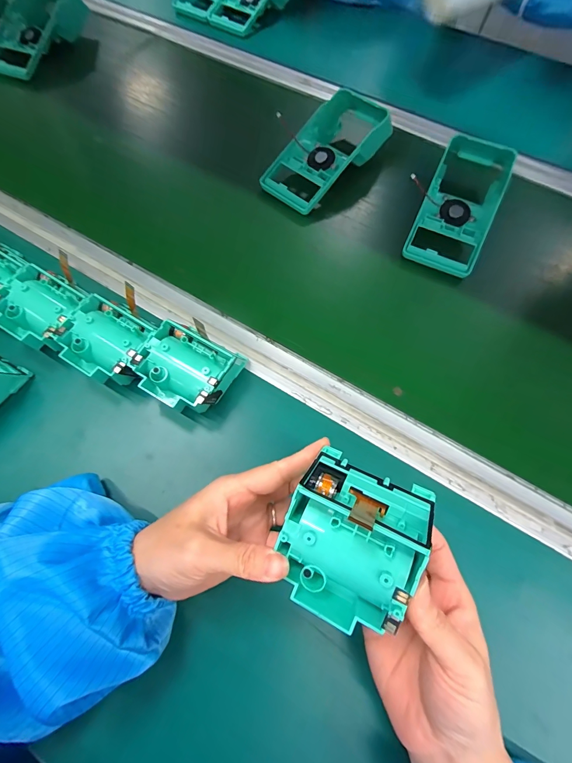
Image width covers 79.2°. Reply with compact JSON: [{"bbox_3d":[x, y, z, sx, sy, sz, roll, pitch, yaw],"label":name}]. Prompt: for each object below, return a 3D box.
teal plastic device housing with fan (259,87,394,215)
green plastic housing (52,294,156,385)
[{"bbox_3d":[0.058,-0.304,0.450,0.089,0.055,0.201,40,73,13],"label":"teal plastic device housing with fan"},{"bbox_3d":[-0.158,-0.033,0.317,0.076,0.037,0.066,23,70,8],"label":"green plastic housing"}]

